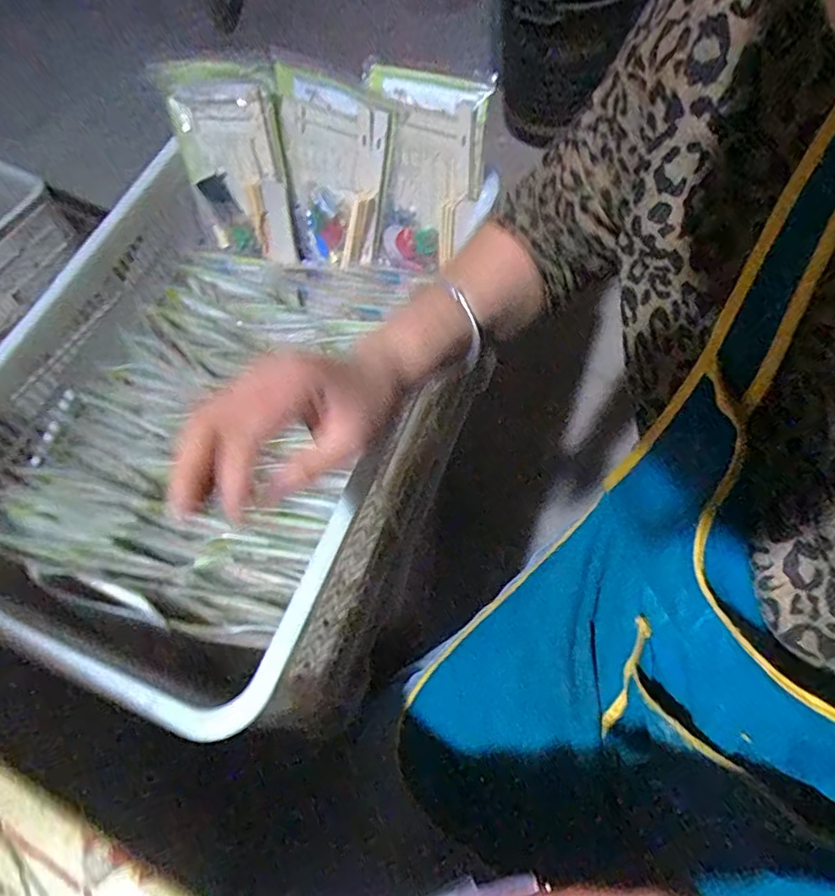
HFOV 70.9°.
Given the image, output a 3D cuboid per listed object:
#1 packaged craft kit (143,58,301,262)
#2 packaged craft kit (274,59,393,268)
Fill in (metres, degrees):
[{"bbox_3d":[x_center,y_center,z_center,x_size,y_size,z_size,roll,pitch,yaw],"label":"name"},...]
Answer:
[{"bbox_3d":[-0.230,-0.337,0.706,0.145,0.215,0.032,8,39,10],"label":"packaged craft kit"},{"bbox_3d":[-0.102,-0.314,0.688,0.130,0.209,0.021,18,42,9],"label":"packaged craft kit"}]

